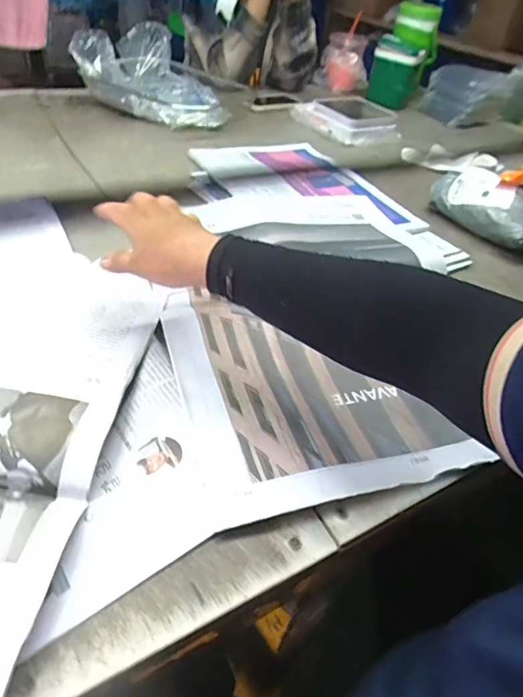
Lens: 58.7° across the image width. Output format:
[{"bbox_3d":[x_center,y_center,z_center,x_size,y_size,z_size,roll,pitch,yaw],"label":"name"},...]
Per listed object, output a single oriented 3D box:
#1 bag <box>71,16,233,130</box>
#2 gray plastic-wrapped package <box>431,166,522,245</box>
[{"bbox_3d":[-0.236,-0.603,1.041,0.344,0.132,0.220,30,47,23],"label":"bag"},{"bbox_3d":[0.382,-0.239,0.777,0.110,0.064,0.196,-28,53,-33],"label":"gray plastic-wrapped package"}]

